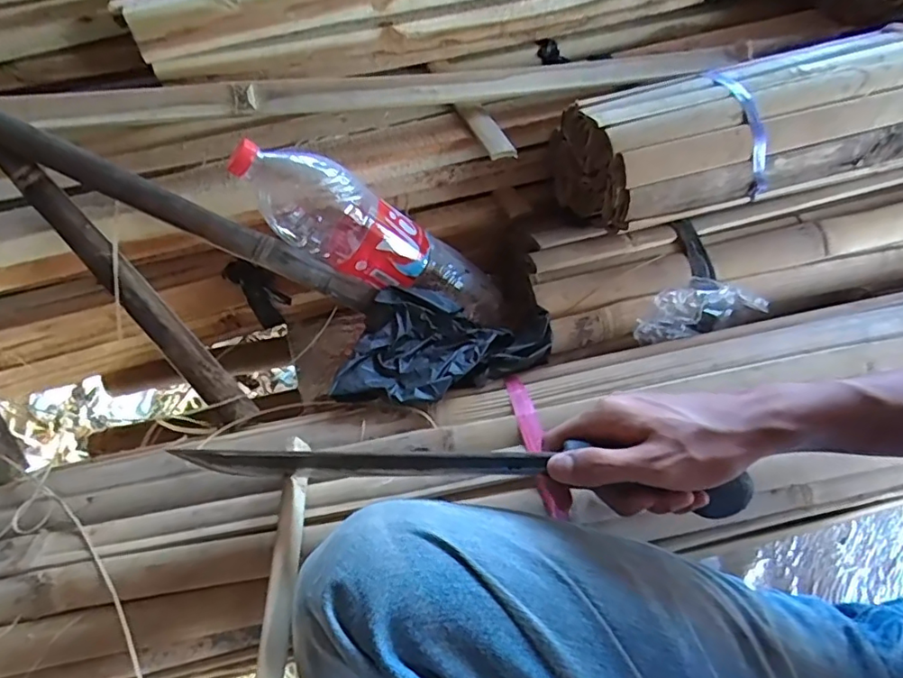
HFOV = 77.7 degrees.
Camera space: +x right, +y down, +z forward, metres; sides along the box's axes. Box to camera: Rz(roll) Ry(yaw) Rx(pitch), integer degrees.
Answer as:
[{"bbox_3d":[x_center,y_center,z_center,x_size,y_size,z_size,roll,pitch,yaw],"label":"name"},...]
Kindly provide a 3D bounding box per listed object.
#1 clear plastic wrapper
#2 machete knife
[{"bbox_3d":[0.246,-0.031,0.552,0.134,0.052,0.042,-17,58,-11],"label":"clear plastic wrapper"},{"bbox_3d":[0.010,0.091,0.389,0.384,0.043,0.024,3,54,2],"label":"machete knife"}]

